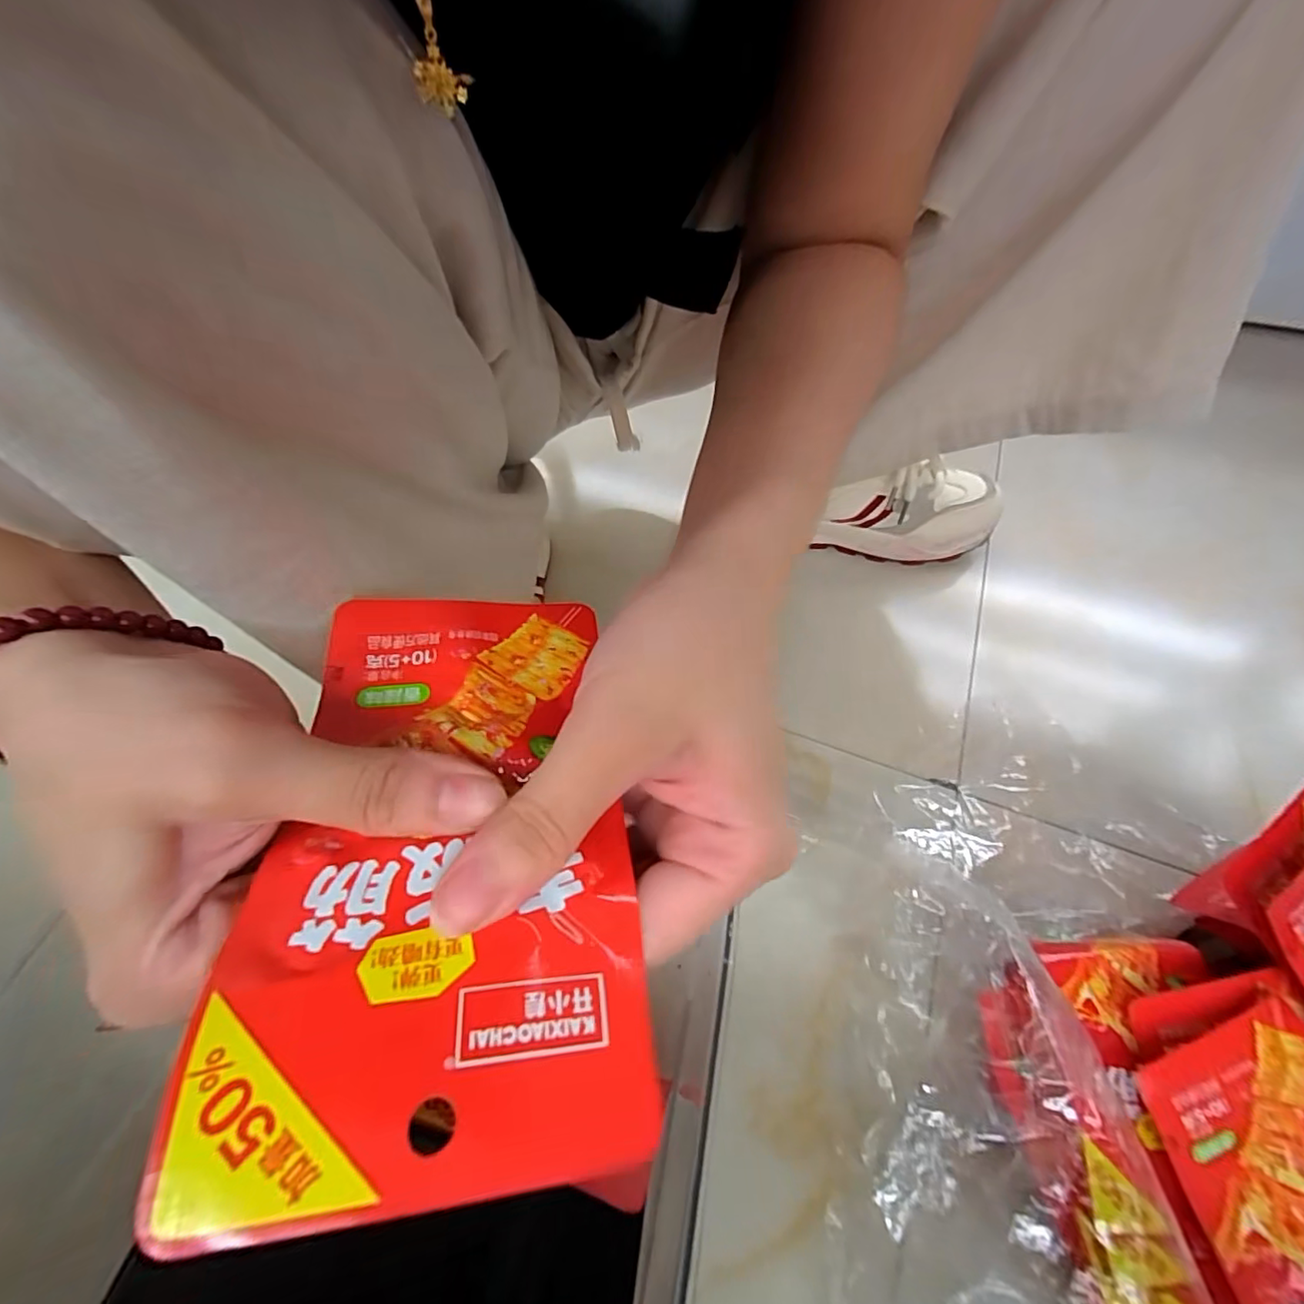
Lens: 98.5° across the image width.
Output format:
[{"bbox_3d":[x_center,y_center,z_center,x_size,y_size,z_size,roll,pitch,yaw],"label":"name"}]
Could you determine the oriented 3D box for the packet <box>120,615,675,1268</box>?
[{"bbox_3d":[-0.051,0.039,0.146,0.083,0.008,0.151,0,44,-14],"label":"packet"}]

